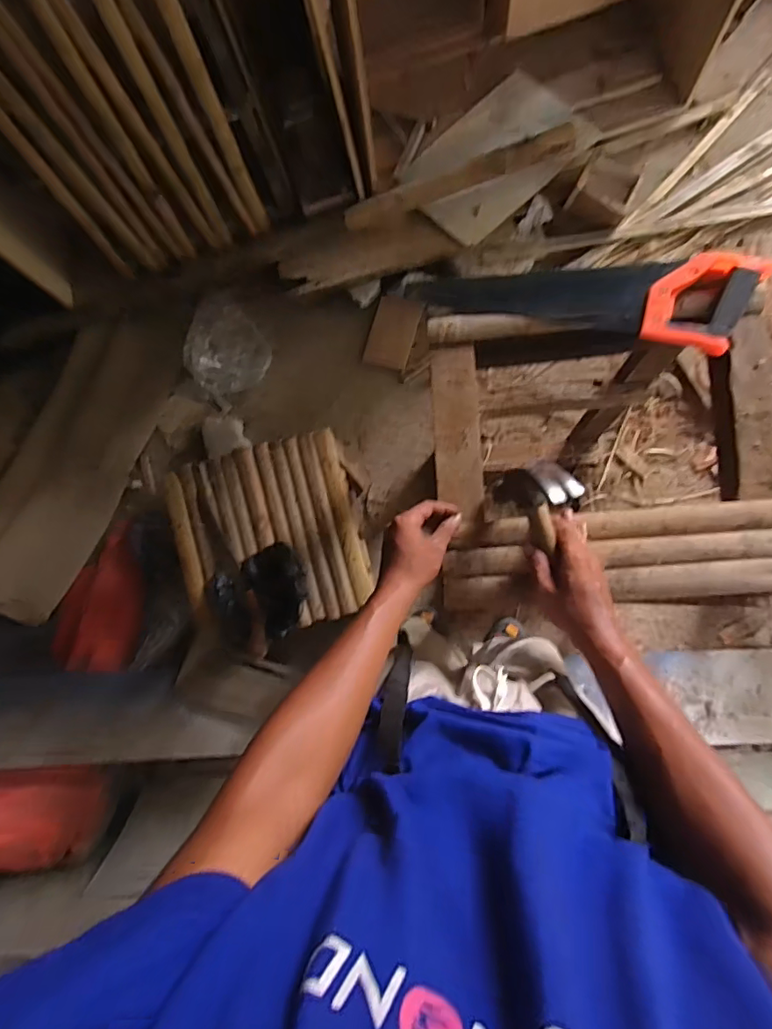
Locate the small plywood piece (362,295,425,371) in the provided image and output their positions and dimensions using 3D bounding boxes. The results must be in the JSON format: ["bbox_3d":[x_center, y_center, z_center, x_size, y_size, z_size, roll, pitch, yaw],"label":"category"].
[{"bbox_3d":[0.020,-0.513,1.473,0.127,0.010,0.194,18,99,3],"label":"small plywood piece"}]

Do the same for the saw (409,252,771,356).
[{"bbox_3d":[0.251,-0.262,0.672,0.417,0.021,0.129,0,75,13],"label":"saw"}]

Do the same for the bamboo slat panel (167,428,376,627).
[{"bbox_3d":[-0.234,0.045,1.042,0.356,0.026,0.367,-16,83,4],"label":"bamboo slat panel"}]

